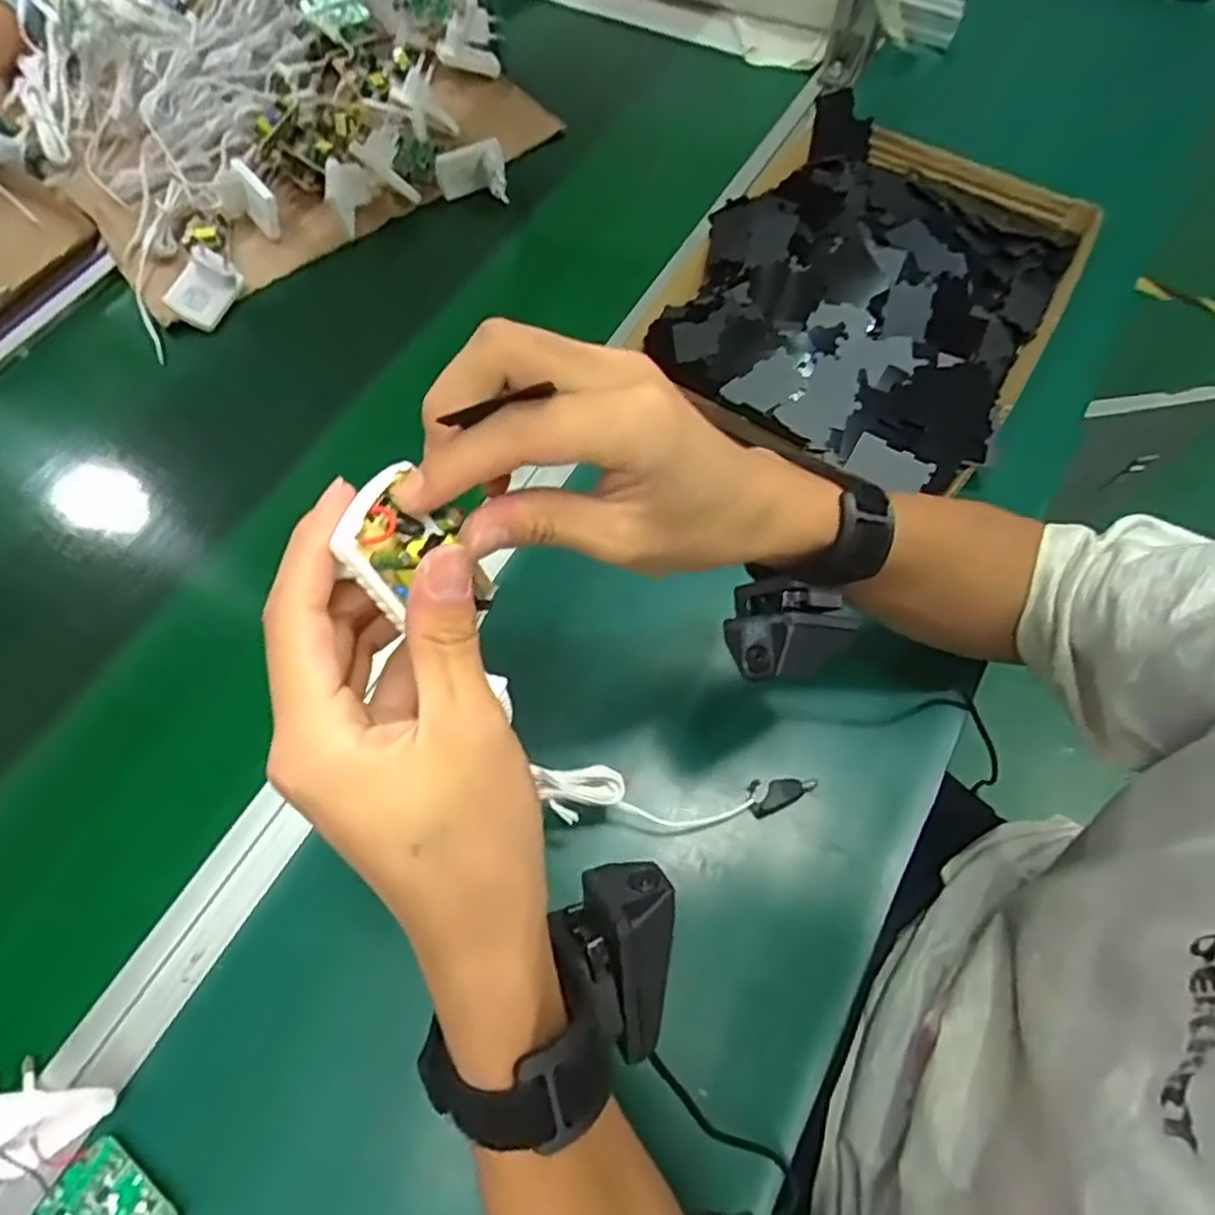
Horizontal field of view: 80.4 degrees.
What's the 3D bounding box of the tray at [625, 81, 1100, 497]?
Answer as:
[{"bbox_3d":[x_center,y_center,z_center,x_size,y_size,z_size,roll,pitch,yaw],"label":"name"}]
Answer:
[{"bbox_3d":[0.198,-0.254,0.541,0.259,0.053,0.356,25,68,13],"label":"tray"}]

